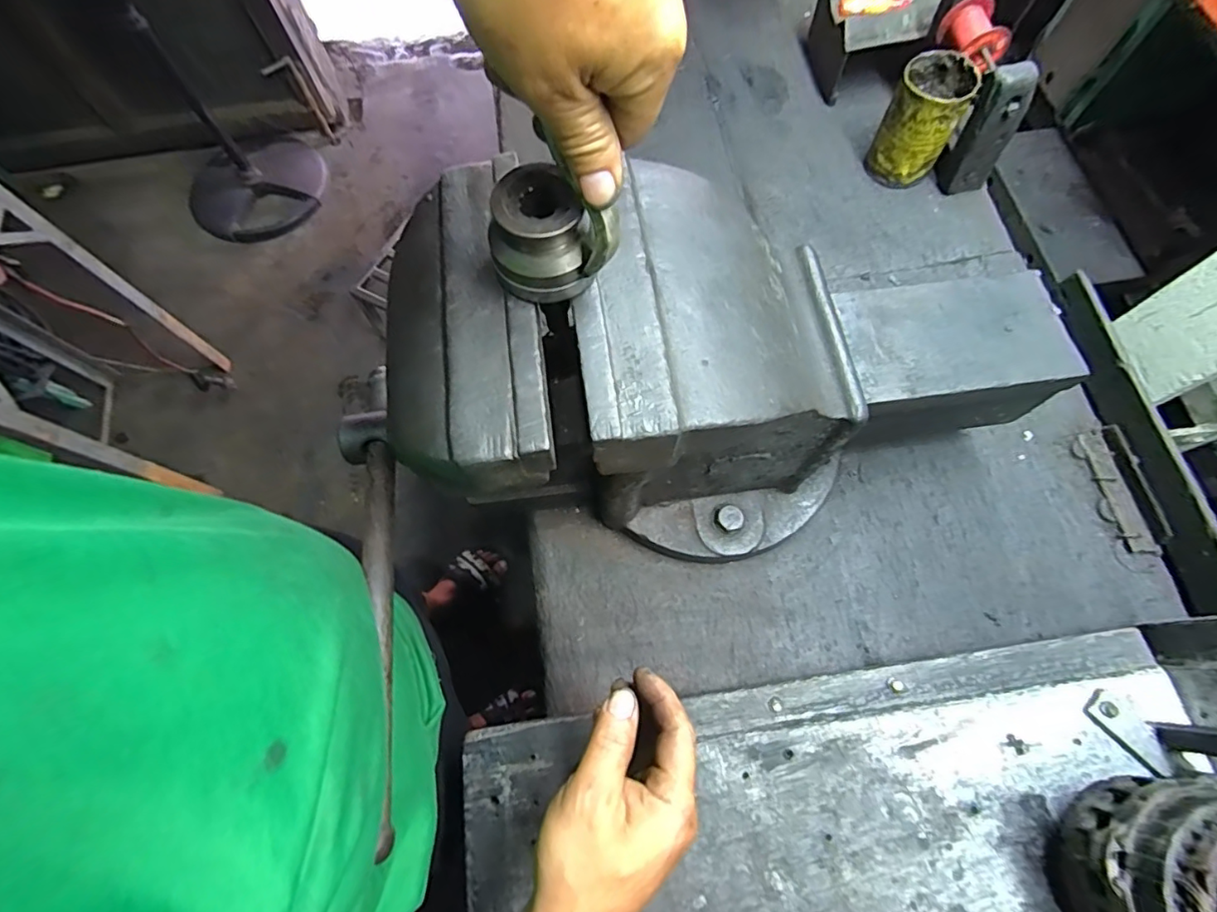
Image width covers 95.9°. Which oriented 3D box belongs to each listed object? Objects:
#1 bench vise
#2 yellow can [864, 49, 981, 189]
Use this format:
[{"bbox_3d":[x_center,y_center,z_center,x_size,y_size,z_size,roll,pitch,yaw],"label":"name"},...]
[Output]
[{"bbox_3d":[0.111,-0.052,0.404,0.475,0.265,0.243,-2,68,0],"label":"bench vise"},{"bbox_3d":[0.353,-0.376,0.626,0.075,0.114,0.073,0,70,1],"label":"yellow can"}]

